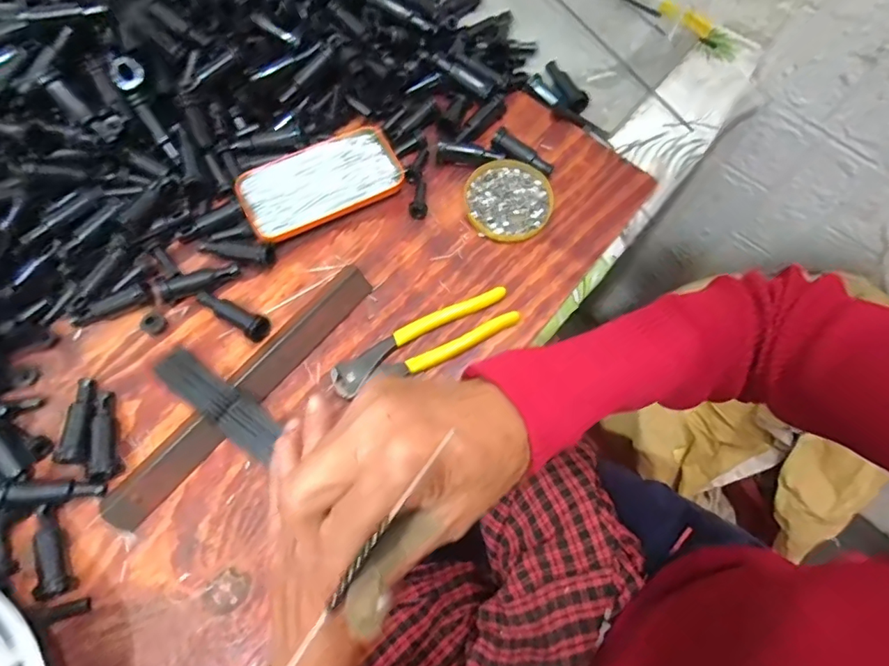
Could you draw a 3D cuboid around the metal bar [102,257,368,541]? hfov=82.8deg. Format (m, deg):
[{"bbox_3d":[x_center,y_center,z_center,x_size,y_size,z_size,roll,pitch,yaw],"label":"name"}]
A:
[{"bbox_3d":[-0.161,0.043,0.410,0.032,0.018,0.262,39,73,11],"label":"metal bar"}]

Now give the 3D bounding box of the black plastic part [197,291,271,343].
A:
[{"bbox_3d":[-0.179,-0.017,0.431,0.066,0.019,0.021,32,72,9],"label":"black plastic part"}]

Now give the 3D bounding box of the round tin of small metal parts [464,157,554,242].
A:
[{"bbox_3d":[0.060,-0.126,0.480,0.081,0.015,0.082,1,70,-2],"label":"round tin of small metal parts"}]

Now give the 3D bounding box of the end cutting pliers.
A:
[{"bbox_3d":[-0.016,0.009,0.429,0.162,0.012,0.042,-25,73,-11],"label":"end cutting pliers"}]

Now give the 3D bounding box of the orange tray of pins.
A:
[{"bbox_3d":[-0.118,-0.145,0.478,0.146,0.020,0.080,-26,73,-11],"label":"orange tray of pins"}]

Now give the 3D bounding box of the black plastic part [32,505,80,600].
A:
[{"bbox_3d":[-0.283,0.156,0.362,0.019,0.019,0.064,-25,73,-11],"label":"black plastic part"}]

